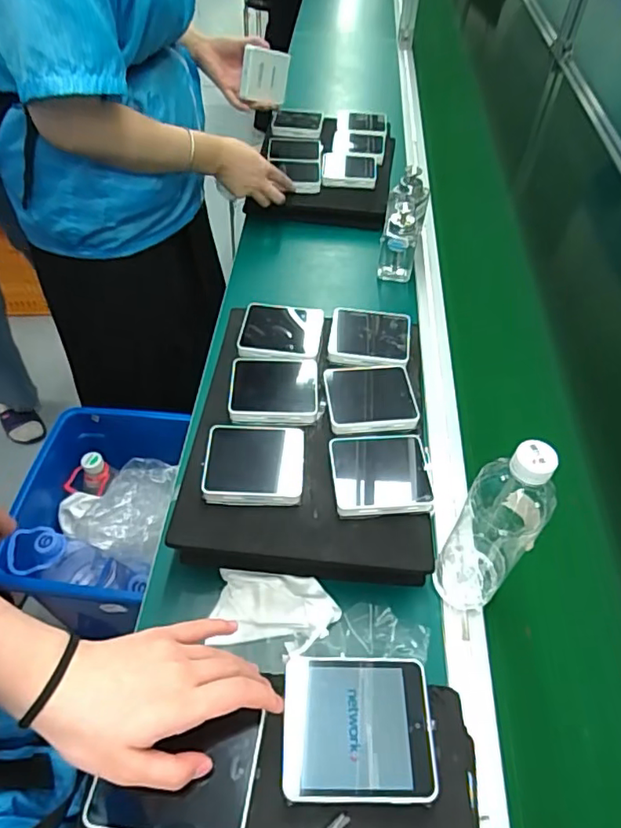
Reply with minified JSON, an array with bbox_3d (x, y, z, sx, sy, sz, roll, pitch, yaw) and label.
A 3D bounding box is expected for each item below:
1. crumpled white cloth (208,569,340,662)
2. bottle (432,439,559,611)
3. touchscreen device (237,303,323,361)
[{"bbox_3d":[-0.034,0.193,0.551,0.116,0.012,0.076,4,52,0],"label":"crumpled white cloth"},{"bbox_3d":[0.164,0.101,0.502,0.061,0.231,0.071,33,57,20],"label":"bottle"},{"bbox_3d":[-0.037,-0.104,0.706,0.099,0.010,0.096,7,52,1],"label":"touchscreen device"}]

